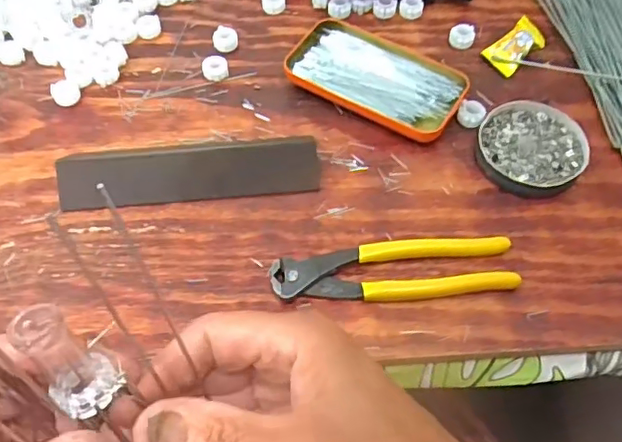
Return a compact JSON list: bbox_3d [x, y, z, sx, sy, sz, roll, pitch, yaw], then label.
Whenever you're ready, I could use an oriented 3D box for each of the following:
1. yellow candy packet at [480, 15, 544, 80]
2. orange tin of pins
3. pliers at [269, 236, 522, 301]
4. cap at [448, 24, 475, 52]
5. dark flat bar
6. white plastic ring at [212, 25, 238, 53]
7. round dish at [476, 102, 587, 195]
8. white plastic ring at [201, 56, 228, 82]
[{"bbox_3d":[0.180,-0.153,0.509,0.051,0.014,0.033,-34,64,-18],"label":"yellow candy packet"},{"bbox_3d":[0.054,-0.118,0.484,0.143,0.014,0.072,29,63,17],"label":"orange tin of pins"},{"bbox_3d":[0.057,0.033,0.403,0.165,0.015,0.045,-3,59,-1],"label":"pliers"},{"bbox_3d":[0.135,-0.165,0.520,0.023,0.012,0.023,0,59,0],"label":"cap"},{"bbox_3d":[-0.092,-0.037,0.440,0.193,0.028,0.040,-6,59,-3],"label":"dark flat bar"},{"bbox_3d":[-0.077,-0.164,0.523,0.022,0.008,0.027,-8,59,-4],"label":"white plastic ring"},{"bbox_3d":[0.171,-0.057,0.453,0.080,0.012,0.082,0,59,0],"label":"round dish"},{"bbox_3d":[-0.083,-0.133,0.503,0.021,0.011,0.020,0,59,0],"label":"white plastic ring"}]

